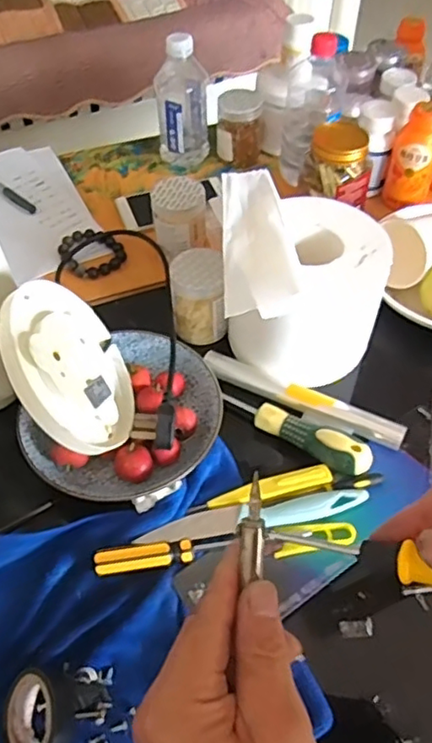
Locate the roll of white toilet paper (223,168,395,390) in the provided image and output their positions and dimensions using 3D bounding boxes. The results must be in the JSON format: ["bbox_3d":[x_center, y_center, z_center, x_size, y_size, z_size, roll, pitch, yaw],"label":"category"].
[{"bbox_3d":[0.082,-0.090,0.591,0.145,0.119,0.173,0,52,0],"label":"roll of white toilet paper"}]

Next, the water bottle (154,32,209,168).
[{"bbox_3d":[-0.043,-0.346,0.786,0.067,0.163,0.052,-3,52,-2],"label":"water bottle"}]

